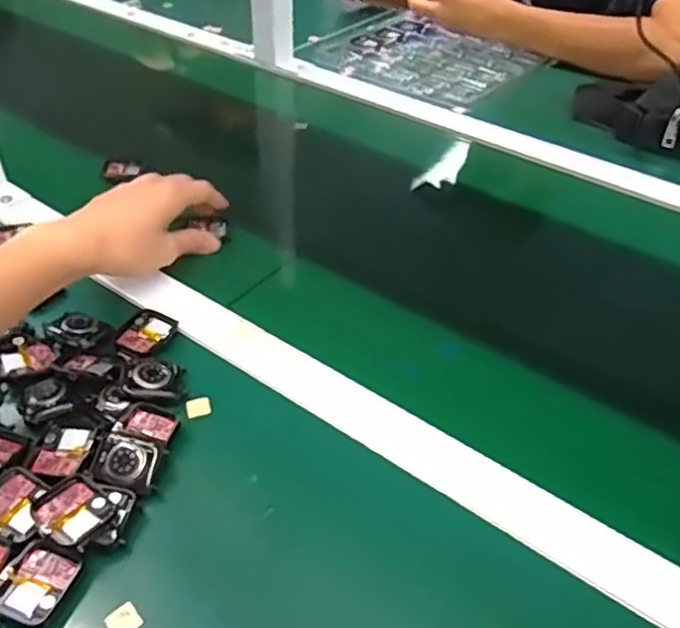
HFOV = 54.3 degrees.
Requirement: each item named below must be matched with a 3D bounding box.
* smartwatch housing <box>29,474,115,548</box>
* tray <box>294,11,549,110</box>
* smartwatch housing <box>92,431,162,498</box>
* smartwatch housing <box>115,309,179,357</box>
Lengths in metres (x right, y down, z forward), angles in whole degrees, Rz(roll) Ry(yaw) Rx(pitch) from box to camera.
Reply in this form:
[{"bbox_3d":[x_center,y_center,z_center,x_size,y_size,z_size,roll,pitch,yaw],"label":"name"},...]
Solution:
[{"bbox_3d":[-0.153,0.114,0.380,0.039,0.012,0.038,26,46,25],"label":"smartwatch housing"},{"bbox_3d":[0.121,-0.375,0.955,0.287,0.018,0.248,28,47,27],"label":"tray"},{"bbox_3d":[-0.130,0.092,0.407,0.038,0.005,0.032,15,62,8],"label":"smartwatch housing"},{"bbox_3d":[-0.145,0.013,0.499,0.034,0.004,0.043,20,44,20],"label":"smartwatch housing"}]

